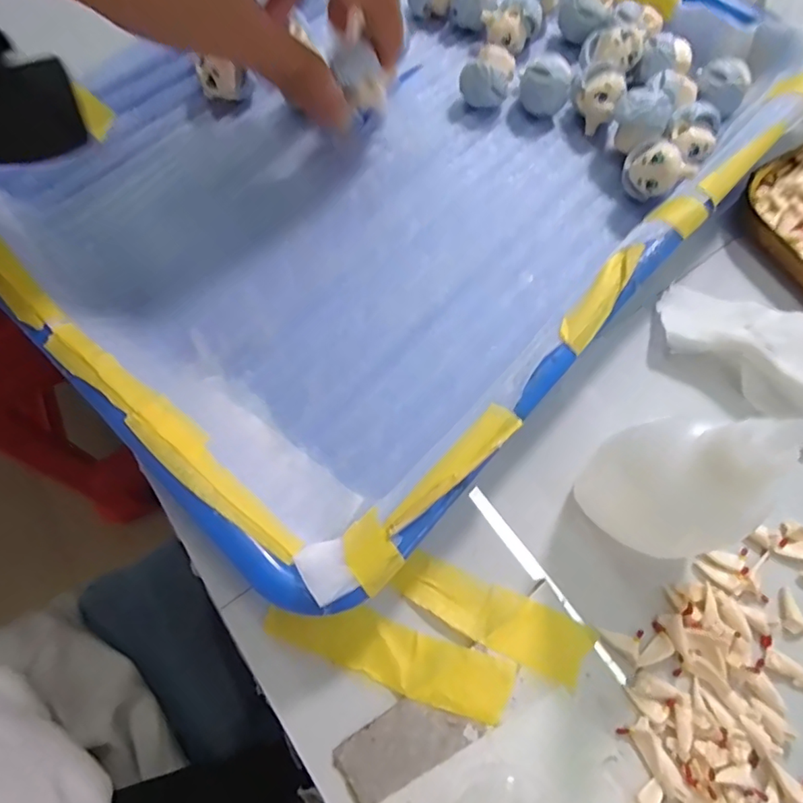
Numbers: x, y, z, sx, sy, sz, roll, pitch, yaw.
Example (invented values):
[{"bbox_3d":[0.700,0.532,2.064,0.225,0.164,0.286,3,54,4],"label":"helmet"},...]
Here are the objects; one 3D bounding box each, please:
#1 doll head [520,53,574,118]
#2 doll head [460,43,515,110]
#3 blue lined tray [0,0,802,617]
[{"bbox_3d":[0.069,-0.149,0.245,0.023,0.023,0.019,13,72,7],"label":"doll head"},{"bbox_3d":[0.040,-0.152,0.245,0.023,0.022,0.021,9,71,5],"label":"doll head"},{"bbox_3d":[0.000,-0.109,0.230,0.234,0.030,0.320,41,77,15],"label":"blue lined tray"}]

